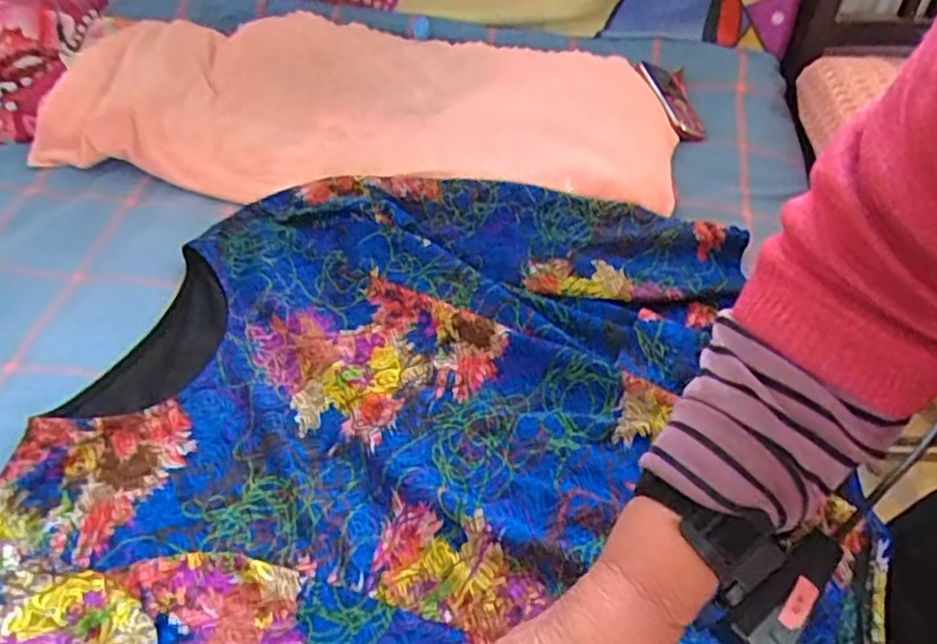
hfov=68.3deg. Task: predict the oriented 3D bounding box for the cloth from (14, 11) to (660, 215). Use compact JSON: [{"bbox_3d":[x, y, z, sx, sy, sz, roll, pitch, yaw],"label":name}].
[{"bbox_3d":[-0.113,-0.248,0.770,0.667,0.070,0.293,6,48,6],"label":"cloth"}]

